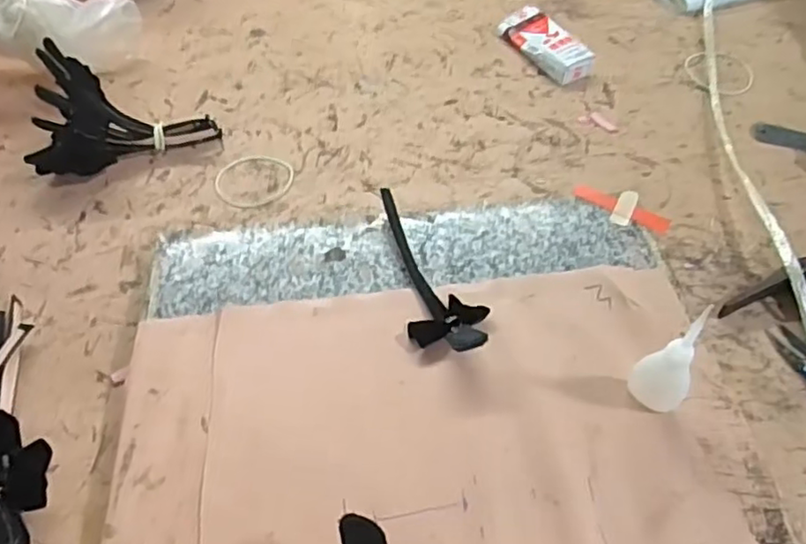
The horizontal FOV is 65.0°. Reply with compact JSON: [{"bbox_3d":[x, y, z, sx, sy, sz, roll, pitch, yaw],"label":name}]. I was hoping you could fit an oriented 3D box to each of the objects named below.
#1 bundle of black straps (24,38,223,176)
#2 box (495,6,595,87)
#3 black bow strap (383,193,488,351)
[{"bbox_3d":[-0.258,-0.141,0.575,0.157,0.089,0.075,-1,52,0],"label":"bundle of black straps"},{"bbox_3d":[0.152,-0.247,0.679,0.046,0.022,0.117,-25,55,-18],"label":"box"},{"bbox_3d":[0.025,-0.004,0.476,0.056,0.027,0.158,-8,52,-5],"label":"black bow strap"}]

